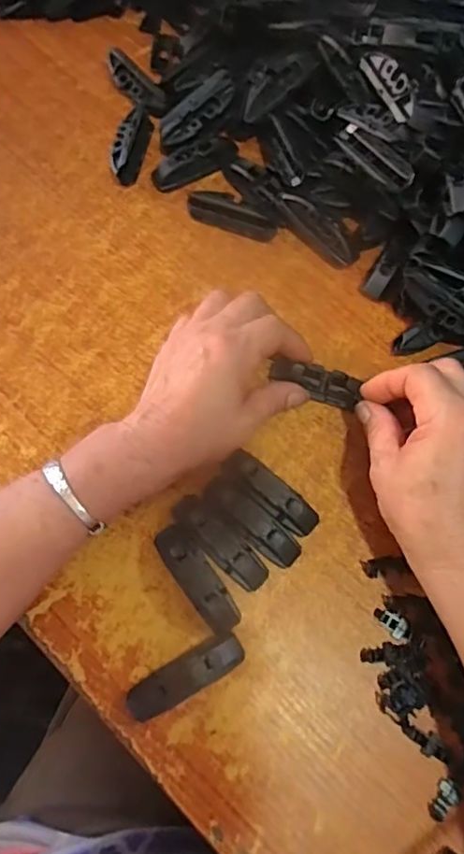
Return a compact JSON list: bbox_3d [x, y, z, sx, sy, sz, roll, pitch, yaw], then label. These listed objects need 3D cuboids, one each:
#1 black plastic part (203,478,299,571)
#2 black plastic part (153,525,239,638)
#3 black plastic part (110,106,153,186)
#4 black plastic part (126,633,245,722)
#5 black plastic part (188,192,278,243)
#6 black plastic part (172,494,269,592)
[{"bbox_3d":[0.013,0.061,0.370,0.073,0.019,0.023,41,77,11],"label":"black plastic part"},{"bbox_3d":[-0.021,0.095,0.359,0.022,0.018,0.074,-33,76,-10],"label":"black plastic part"},{"bbox_3d":[-0.080,-0.225,0.453,0.020,0.022,0.063,14,73,3],"label":"black plastic part"},{"bbox_3d":[-0.028,0.149,0.341,0.073,0.020,0.021,-30,76,-10],"label":"black plastic part"},{"bbox_3d":[0.000,-0.162,0.437,0.071,0.021,0.020,27,74,7],"label":"black plastic part"},{"bbox_3d":[-0.008,0.074,0.365,0.074,0.018,0.021,43,77,11],"label":"black plastic part"}]

